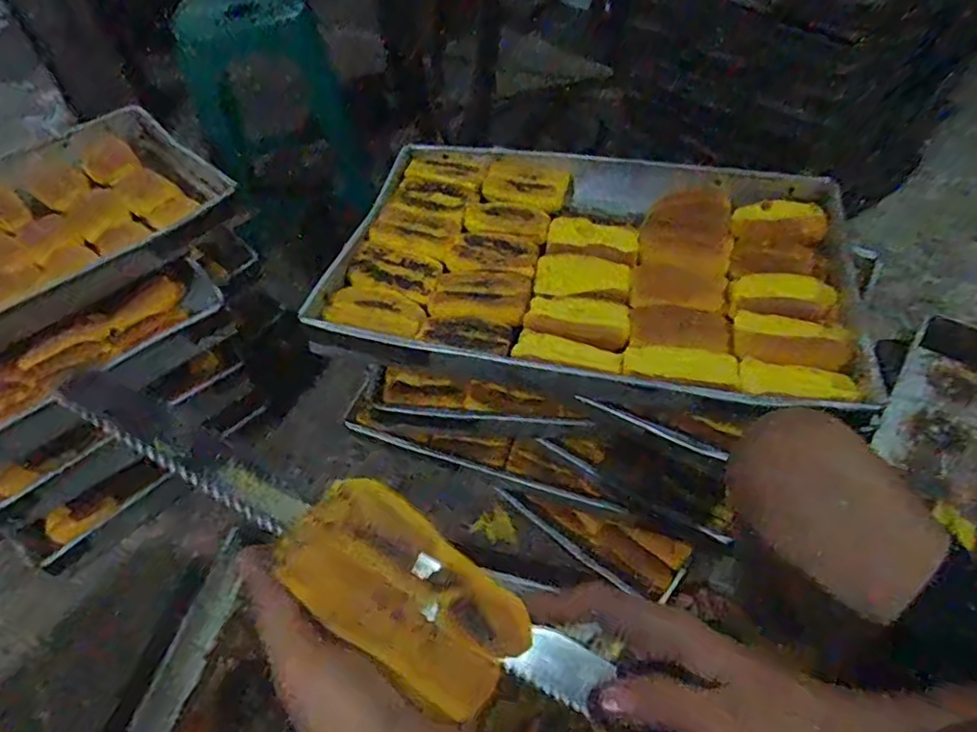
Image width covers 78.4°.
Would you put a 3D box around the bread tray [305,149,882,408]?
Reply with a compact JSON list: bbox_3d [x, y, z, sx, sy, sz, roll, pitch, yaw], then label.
[{"bbox_3d":[0.138,-0.130,0.777,0.657,0.066,0.433,5,52,10],"label":"bread tray"}]

